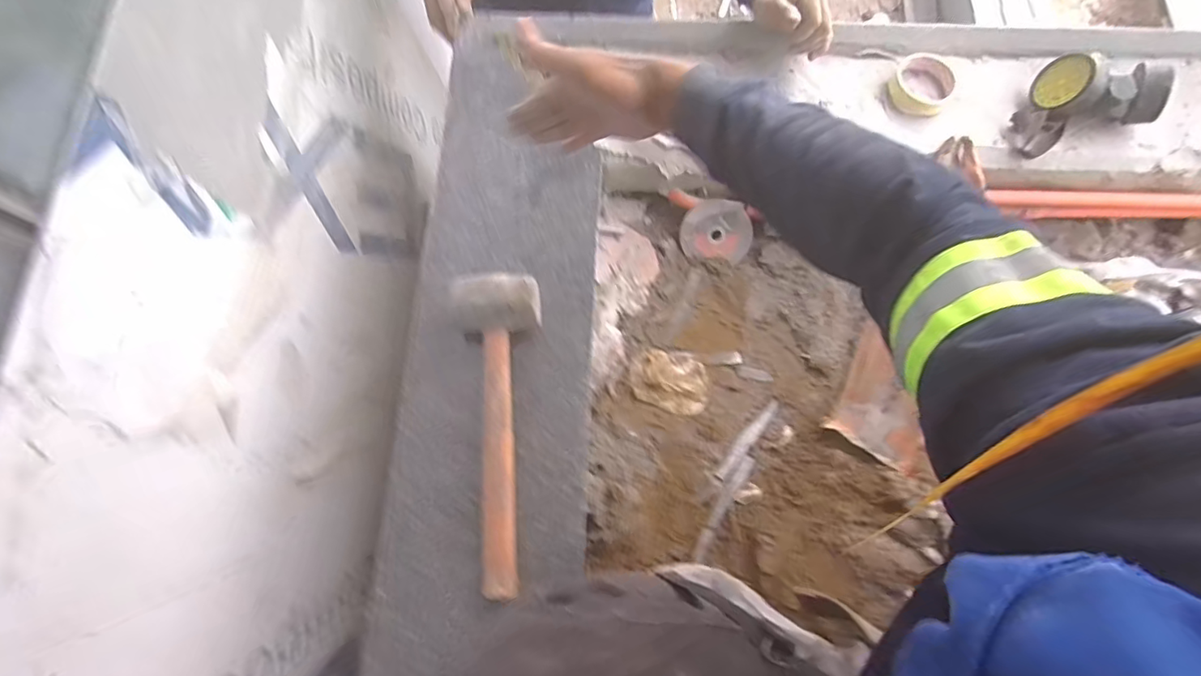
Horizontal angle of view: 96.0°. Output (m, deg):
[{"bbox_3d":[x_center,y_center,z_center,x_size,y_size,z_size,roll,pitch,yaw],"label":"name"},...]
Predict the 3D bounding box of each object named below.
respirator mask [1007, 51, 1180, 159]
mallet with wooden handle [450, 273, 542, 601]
[{"bbox_3d":[0.620,-0.315,0.706,0.157,0.075,0.118,-16,75,-4],"label":"respirator mask"},{"bbox_3d":[-0.094,0.092,0.568,0.092,0.065,0.329,-8,74,-2],"label":"mallet with wooden handle"}]

